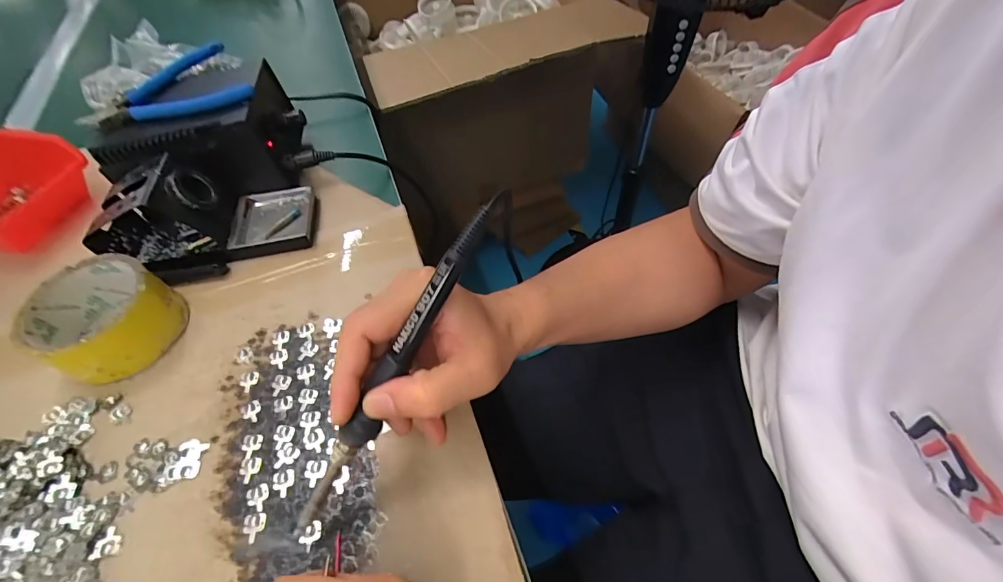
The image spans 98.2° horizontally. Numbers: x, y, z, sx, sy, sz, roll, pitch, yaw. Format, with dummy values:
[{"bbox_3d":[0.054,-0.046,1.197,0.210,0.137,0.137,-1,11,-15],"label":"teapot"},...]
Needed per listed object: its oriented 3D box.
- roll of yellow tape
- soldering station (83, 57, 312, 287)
[{"bbox_3d":[-0.295,0.020,0.324,0.085,0.046,0.082,-2,54,2],"label":"roll of yellow tape"},{"bbox_3d":[-0.266,-0.117,0.392,0.165,0.092,0.199,-12,54,-5],"label":"soldering station"}]

